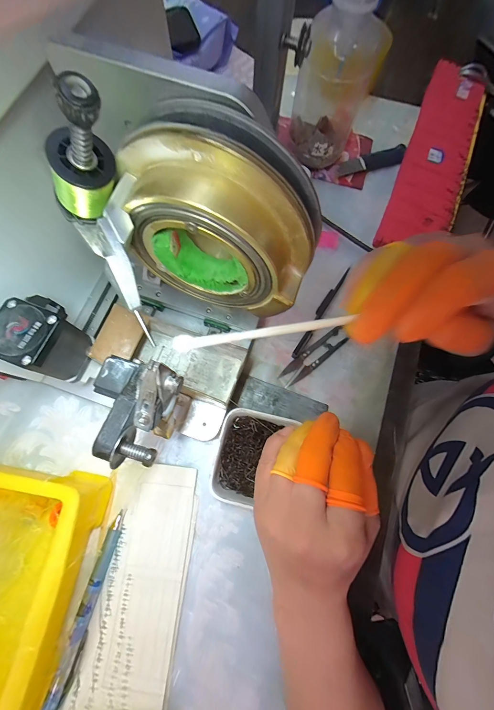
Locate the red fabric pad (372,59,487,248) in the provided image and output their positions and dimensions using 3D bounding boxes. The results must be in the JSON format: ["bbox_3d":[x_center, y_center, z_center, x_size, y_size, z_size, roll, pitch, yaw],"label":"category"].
[{"bbox_3d":[0.240,-0.251,0.364,0.078,0.034,0.301,22,75,4],"label":"red fabric pad"}]

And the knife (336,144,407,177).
[{"bbox_3d":[0.169,-0.263,0.380,0.106,0.014,0.022,-18,76,-7],"label":"knife"}]

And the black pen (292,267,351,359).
[{"bbox_3d":[0.084,-0.050,0.314,0.009,0.015,0.125,31,76,6],"label":"black pen"}]

